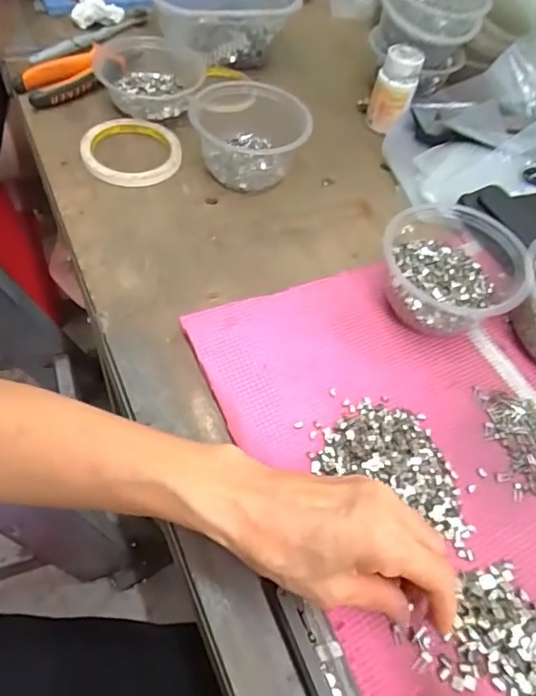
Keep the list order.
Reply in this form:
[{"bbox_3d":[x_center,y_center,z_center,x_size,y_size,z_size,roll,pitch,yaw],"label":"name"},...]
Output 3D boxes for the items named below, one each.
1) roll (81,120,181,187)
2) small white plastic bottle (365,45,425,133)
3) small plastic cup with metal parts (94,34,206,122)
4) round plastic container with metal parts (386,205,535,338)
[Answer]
[{"bbox_3d":[-0.139,-0.202,0.532,0.095,0.014,0.096,2,57,-3],"label":"roll"},{"bbox_3d":[0.142,-0.291,0.591,0.040,0.087,0.039,-20,54,-26],"label":"small white plastic bottle"},{"bbox_3d":[-0.131,-0.293,0.569,0.118,0.041,0.103,5,56,-6],"label":"small plastic cup with metal parts"},{"bbox_3d":[0.147,-0.060,0.436,0.113,0.069,0.097,25,56,9],"label":"round plastic container with metal parts"}]

